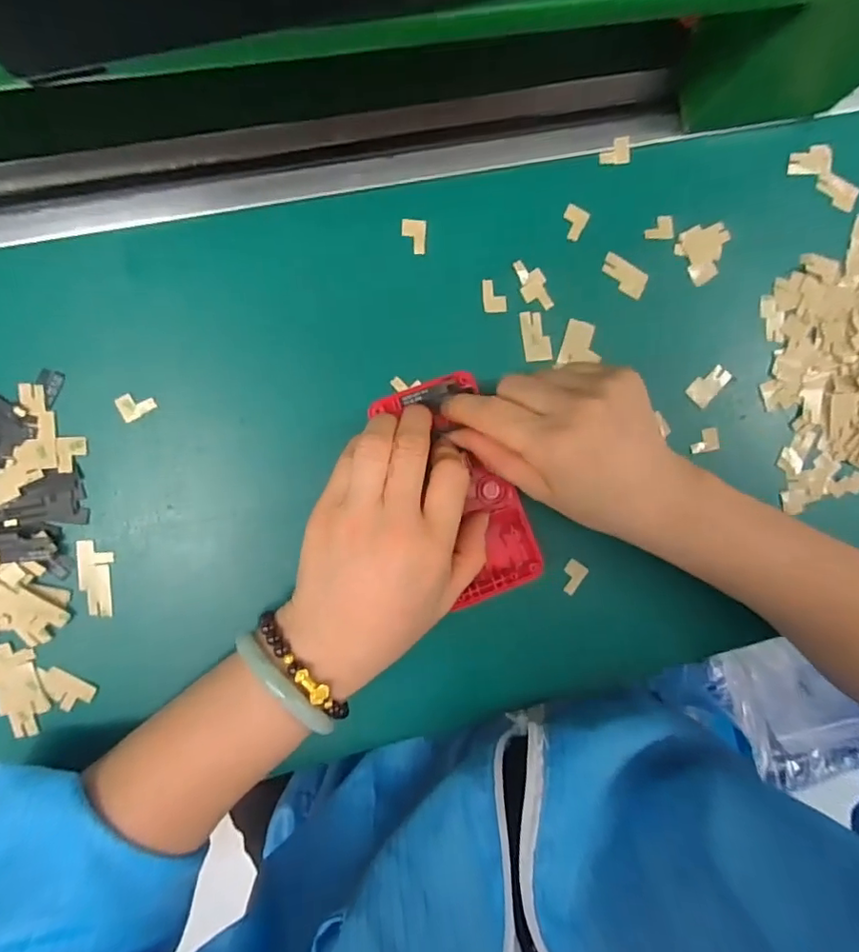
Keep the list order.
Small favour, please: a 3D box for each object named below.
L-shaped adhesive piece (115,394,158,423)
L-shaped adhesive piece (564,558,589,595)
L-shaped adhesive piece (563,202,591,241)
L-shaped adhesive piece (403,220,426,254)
[{"bbox_3d":[-0.153,-0.037,0.282,0.018,0.005,0.014,-28,95,-5],"label":"L-shaped adhesive piece"},{"bbox_3d":[0.084,0.060,0.316,0.013,0.004,0.019,33,88,-7],"label":"L-shaped adhesive piece"},{"bbox_3d":[0.082,-0.144,0.307,0.014,0.004,0.018,27,89,-7],"label":"L-shaped adhesive piece"},{"bbox_3d":[-0.008,-0.132,0.297,0.013,0.004,0.018,1,92,-7],"label":"L-shaped adhesive piece"}]

